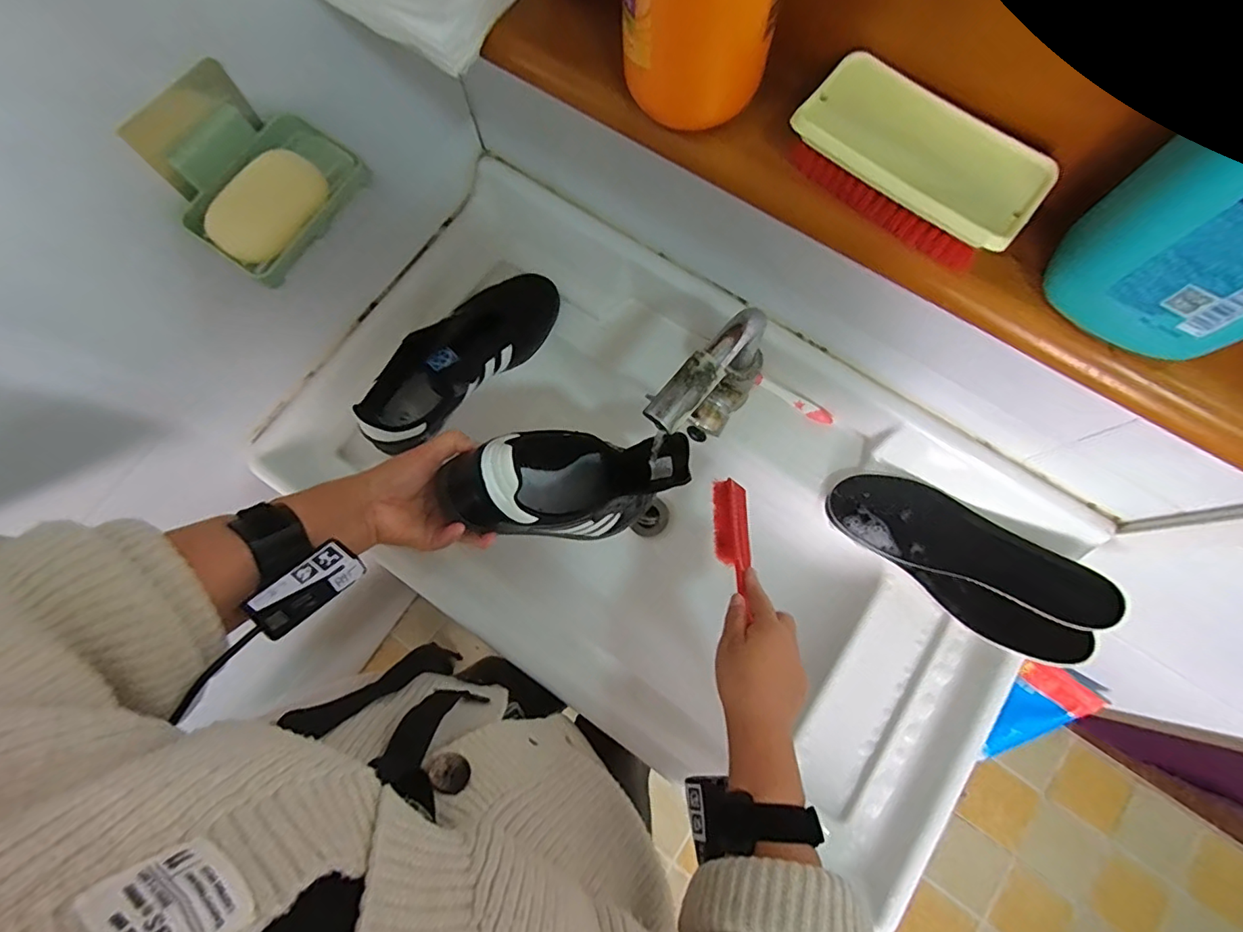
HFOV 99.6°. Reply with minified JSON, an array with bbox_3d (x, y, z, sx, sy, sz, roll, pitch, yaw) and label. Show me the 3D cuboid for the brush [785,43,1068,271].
[{"bbox_3d":[0.167,-0.174,0.301,0.132,0.033,0.062,36,79,9],"label":"brush"}]

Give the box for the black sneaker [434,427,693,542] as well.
[{"bbox_3d":[-0.040,0.007,0.523,0.124,0.239,0.113,-35,75,33],"label":"black sneaker"}]

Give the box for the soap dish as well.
[{"bbox_3d":[-0.281,-0.227,0.401,0.102,0.070,0.128,35,79,9],"label":"soap dish"}]

